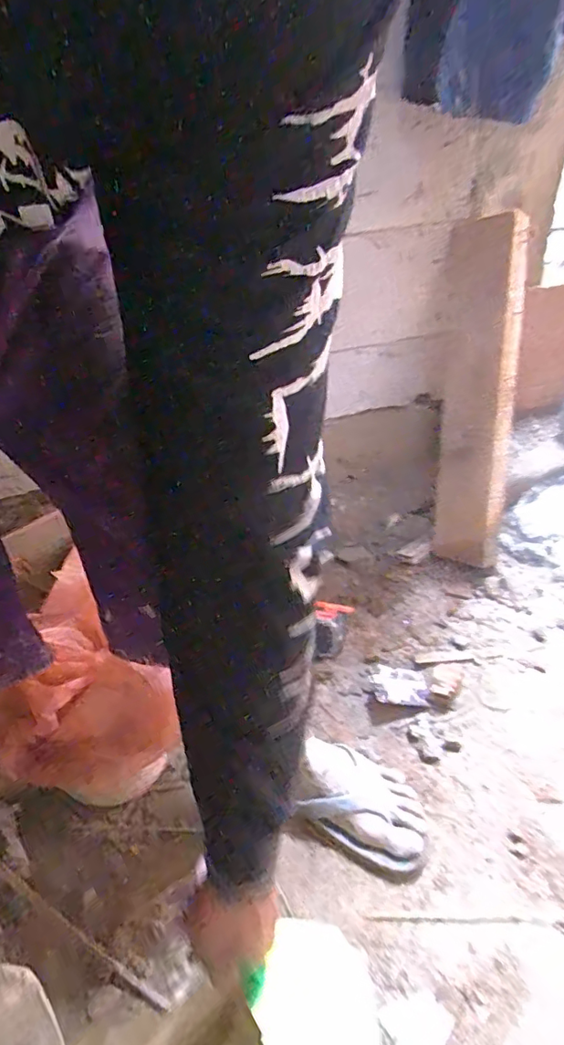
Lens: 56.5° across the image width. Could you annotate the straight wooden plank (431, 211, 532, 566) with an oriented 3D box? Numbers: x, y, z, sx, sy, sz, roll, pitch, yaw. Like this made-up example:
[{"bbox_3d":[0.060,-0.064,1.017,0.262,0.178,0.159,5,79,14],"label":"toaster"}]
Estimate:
[{"bbox_3d":[0.372,-0.239,0.992,0.055,0.629,0.144,-2,7,-41],"label":"straight wooden plank"}]

